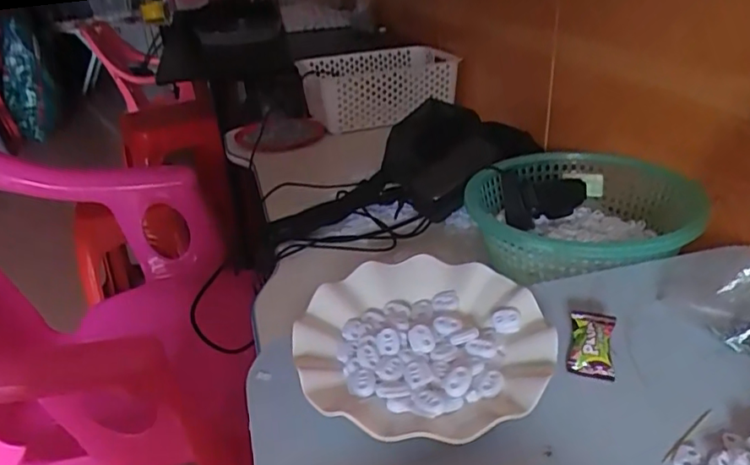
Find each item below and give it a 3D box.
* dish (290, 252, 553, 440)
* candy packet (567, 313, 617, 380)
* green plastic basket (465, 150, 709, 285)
[{"bbox_3d":[0.035,0.081,0.413,0.172,0.033,0.177,-3,29,2],"label":"dish"},{"bbox_3d":[0.158,0.081,0.415,0.032,0.010,0.055,7,51,15],"label":"candy packet"},{"bbox_3d":[0.216,-0.017,0.625,0.241,0.068,0.230,-3,29,2],"label":"green plastic basket"}]

